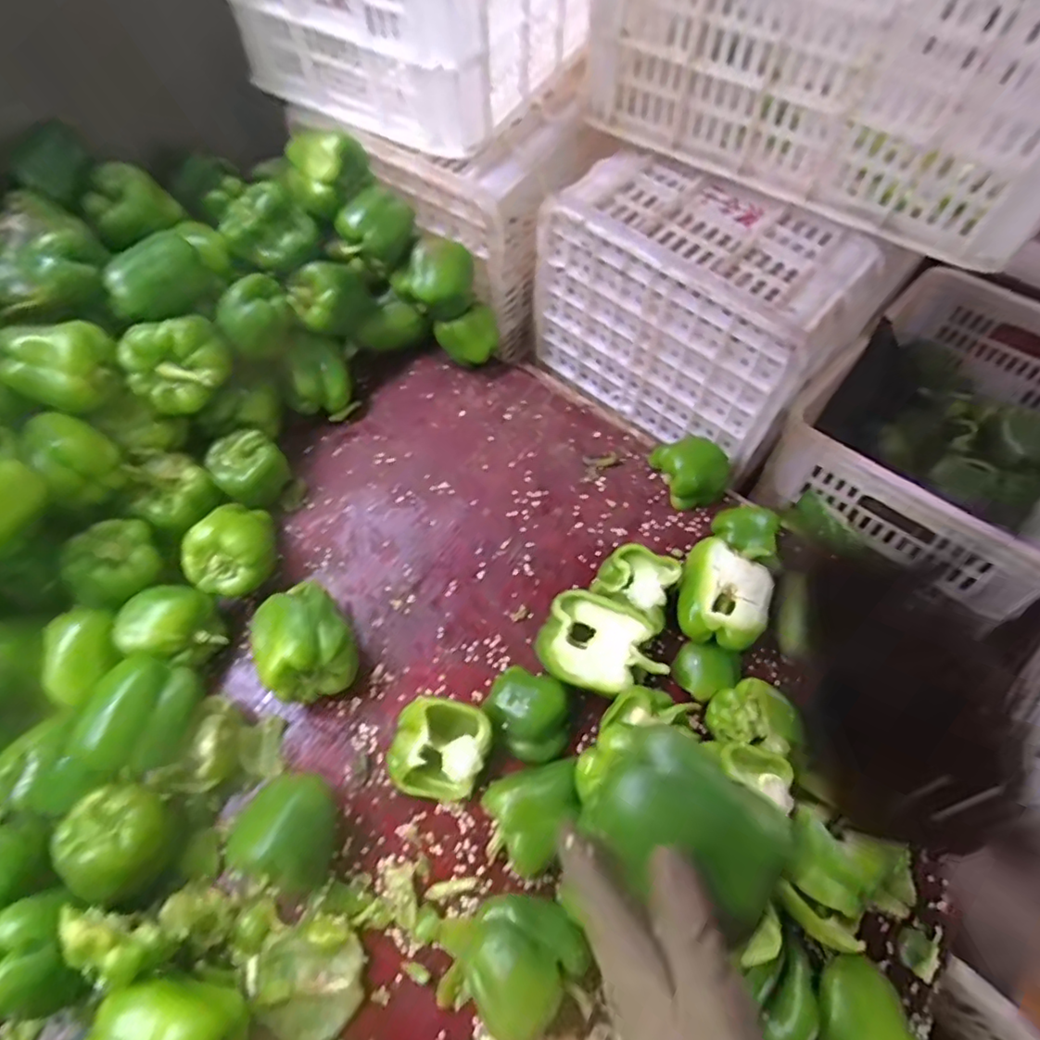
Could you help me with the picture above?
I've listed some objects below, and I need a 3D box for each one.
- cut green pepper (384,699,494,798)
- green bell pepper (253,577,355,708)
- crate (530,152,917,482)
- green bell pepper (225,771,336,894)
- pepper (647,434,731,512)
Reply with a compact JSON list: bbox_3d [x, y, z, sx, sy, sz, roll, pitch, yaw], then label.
[{"bbox_3d":[-0.074,0.216,0.572,0.080,0.067,0.083,0,63,-1],"label":"cut green pepper"},{"bbox_3d":[-0.214,0.125,0.603,0.089,0.094,0.101,-34,68,-17],"label":"green bell pepper"},{"bbox_3d":[0.221,-0.277,0.766,0.345,0.251,0.218,38,69,17],"label":"crate"},{"bbox_3d":[-0.198,0.270,0.536,0.084,0.068,0.081,0,63,-1],"label":"green bell pepper"},{"bbox_3d":[0.214,-0.064,0.734,0.087,0.049,0.086,-18,65,-10],"label":"pepper"}]

